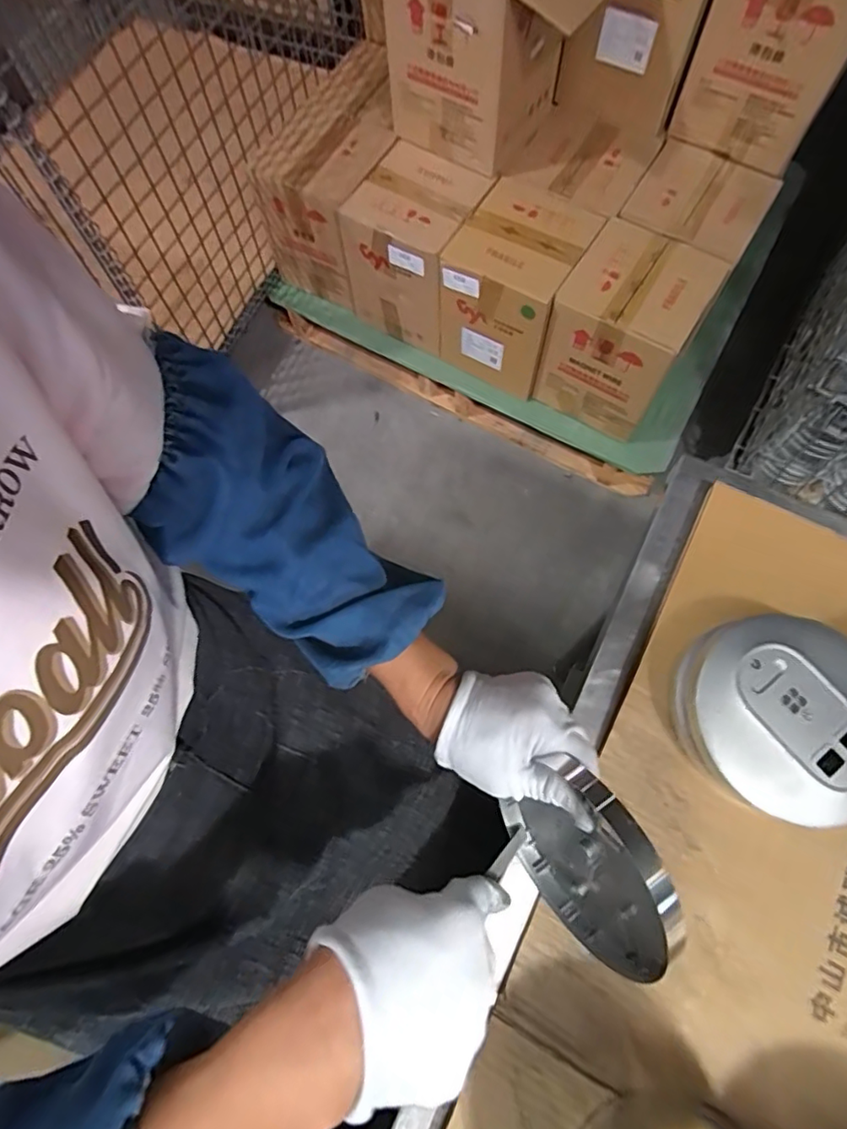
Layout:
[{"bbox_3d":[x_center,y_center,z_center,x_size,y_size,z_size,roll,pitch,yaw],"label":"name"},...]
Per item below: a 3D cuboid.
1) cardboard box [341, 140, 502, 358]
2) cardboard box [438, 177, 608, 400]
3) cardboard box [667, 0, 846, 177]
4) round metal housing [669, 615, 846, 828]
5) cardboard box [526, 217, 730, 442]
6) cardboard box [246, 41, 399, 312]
[{"bbox_3d":[-0.015,-0.639,1.160,0.227,0.248,0.225,32,75,13],"label":"cardboard box"},{"bbox_3d":[0.183,-0.546,1.119,0.215,0.244,0.242,29,74,12],"label":"cardboard box"},{"bbox_3d":[0.631,-0.927,0.979,0.235,0.292,0.237,30,74,12],"label":"cardboard box"},{"bbox_3d":[0.250,0.104,0.389,0.131,0.049,0.131,-1,70,2],"label":"round metal housing"},{"bbox_3d":[0.382,-0.446,1.086,0.223,0.254,0.236,29,74,12],"label":"cardboard box"},{"bbox_3d":[-0.159,-0.836,1.231,0.239,0.245,0.435,25,73,11],"label":"cardboard box"}]

